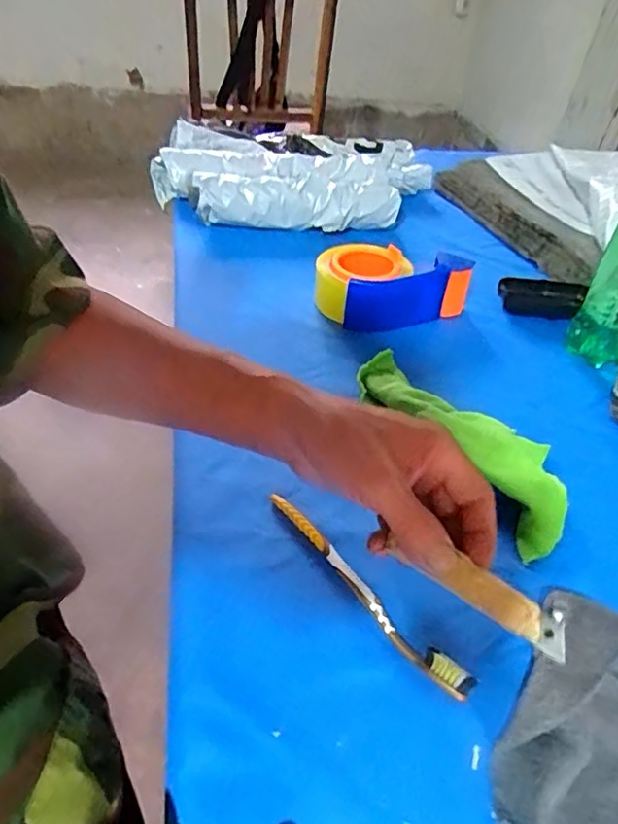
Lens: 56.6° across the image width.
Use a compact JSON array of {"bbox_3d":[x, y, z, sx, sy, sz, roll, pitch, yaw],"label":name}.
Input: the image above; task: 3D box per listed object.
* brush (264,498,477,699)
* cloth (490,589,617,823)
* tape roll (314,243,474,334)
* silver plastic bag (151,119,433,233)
[{"bbox_3d":[0.031,0.114,0.378,0.016,0.012,0.180,-28,53,-32],"label":"brush"},{"bbox_3d":[0.167,0.172,0.315,0.119,0.022,0.120,12,66,5],"label":"cloth"},{"bbox_3d":[0.087,-0.133,0.625,0.164,0.058,0.095,11,43,6],"label":"tape roll"},{"bbox_3d":[-0.018,-0.327,0.810,0.396,0.067,0.217,-1,43,-9],"label":"silver plastic bag"}]

